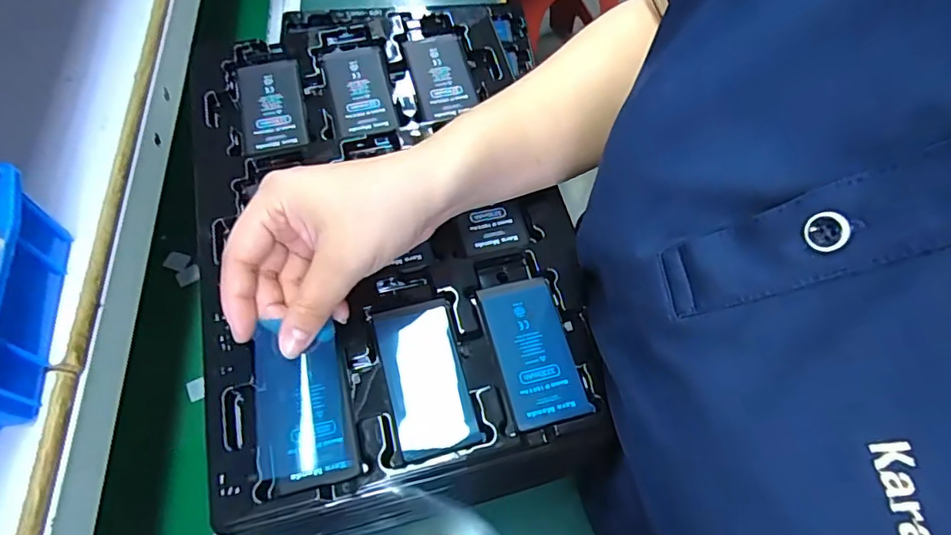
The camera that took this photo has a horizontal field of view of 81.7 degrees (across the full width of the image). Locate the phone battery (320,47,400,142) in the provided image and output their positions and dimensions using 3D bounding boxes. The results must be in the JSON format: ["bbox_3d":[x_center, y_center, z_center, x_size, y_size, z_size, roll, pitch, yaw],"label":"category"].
[{"bbox_3d":[-0.084,-0.129,0.399,0.044,0.004,0.089,-14,64,-8],"label":"phone battery"}]

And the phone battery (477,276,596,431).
[{"bbox_3d":[0.033,0.047,0.316,0.042,0.004,0.085,-14,64,-8],"label":"phone battery"}]

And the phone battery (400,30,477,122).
[{"bbox_3d":[-0.025,-0.144,0.408,0.044,0.006,0.081,-13,64,-8],"label":"phone battery"}]

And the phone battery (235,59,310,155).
[{"bbox_3d":[-0.145,-0.115,0.391,0.045,0.004,0.082,-15,64,-9],"label":"phone battery"}]

